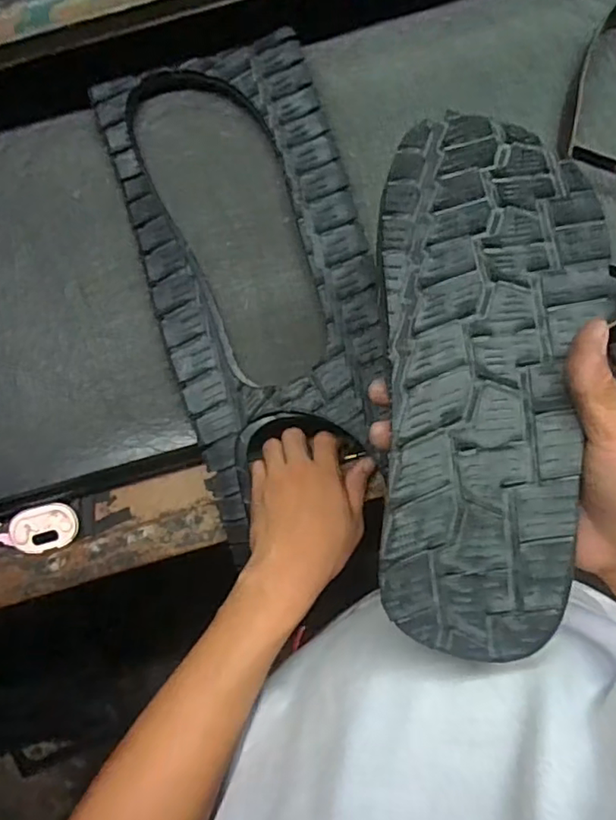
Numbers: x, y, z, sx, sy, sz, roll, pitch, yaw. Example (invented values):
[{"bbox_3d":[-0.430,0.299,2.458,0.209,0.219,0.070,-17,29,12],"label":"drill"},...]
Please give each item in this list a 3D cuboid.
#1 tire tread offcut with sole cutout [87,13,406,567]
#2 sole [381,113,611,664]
[{"bbox_3d":[-0.039,-0.112,0.479,0.183,0.036,0.385,-17,88,0],"label":"tire tread offcut with sole cutout"},{"bbox_3d":[0.093,-0.023,0.292,0.104,0.019,0.278,0,81,15],"label":"sole"}]

